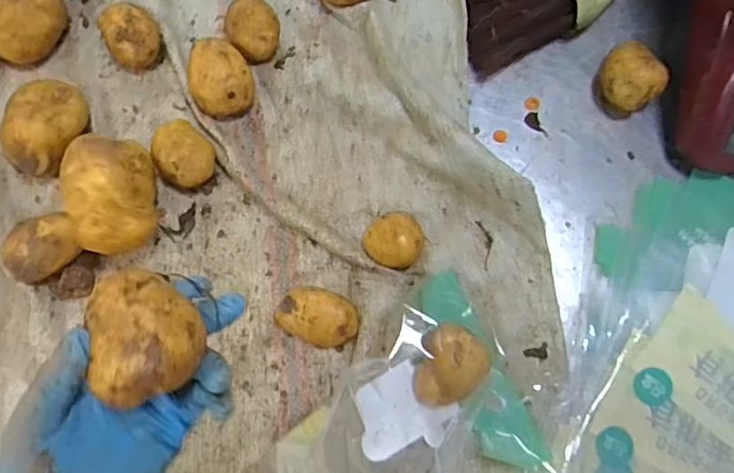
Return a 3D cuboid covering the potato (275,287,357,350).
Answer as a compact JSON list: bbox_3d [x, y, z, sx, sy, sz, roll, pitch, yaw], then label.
[{"bbox_3d":[-0.041,0.068,0.472,0.065,0.028,0.044,27,79,6],"label":"potato"}]

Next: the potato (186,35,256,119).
[{"bbox_3d":[-0.131,-0.144,0.508,0.054,0.047,0.065,-13,78,-3],"label":"potato"}]

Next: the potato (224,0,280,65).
[{"bbox_3d":[-0.105,-0.191,0.519,0.045,0.038,0.047,0,78,0],"label":"potato"}]

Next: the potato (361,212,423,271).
[{"bbox_3d":[0.024,0.006,0.485,0.047,0.035,0.046,0,78,0],"label":"potato"}]

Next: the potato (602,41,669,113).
[{"bbox_3d":[0.243,-0.146,0.517,0.054,0.047,0.057,0,78,0],"label":"potato"}]

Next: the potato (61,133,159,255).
[{"bbox_3d":[-0.211,-0.030,0.473,0.061,0.067,0.095,-9,78,-2],"label":"potato"}]

